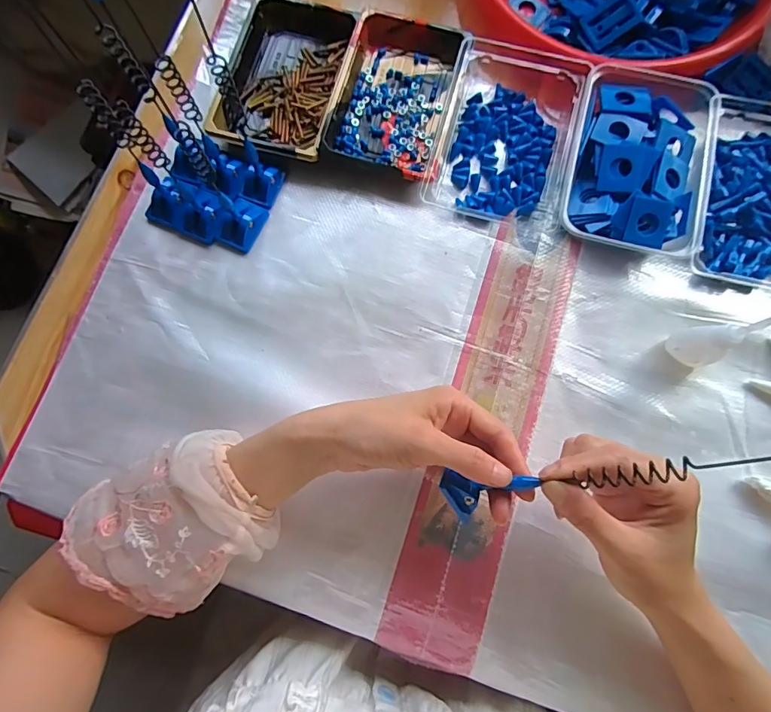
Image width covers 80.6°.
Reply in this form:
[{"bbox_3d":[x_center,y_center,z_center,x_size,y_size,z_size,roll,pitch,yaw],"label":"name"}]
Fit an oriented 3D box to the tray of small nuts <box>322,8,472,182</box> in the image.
[{"bbox_3d":[0.010,-0.243,0.423,0.102,0.025,0.165,14,78,4],"label":"tray of small nuts"}]

